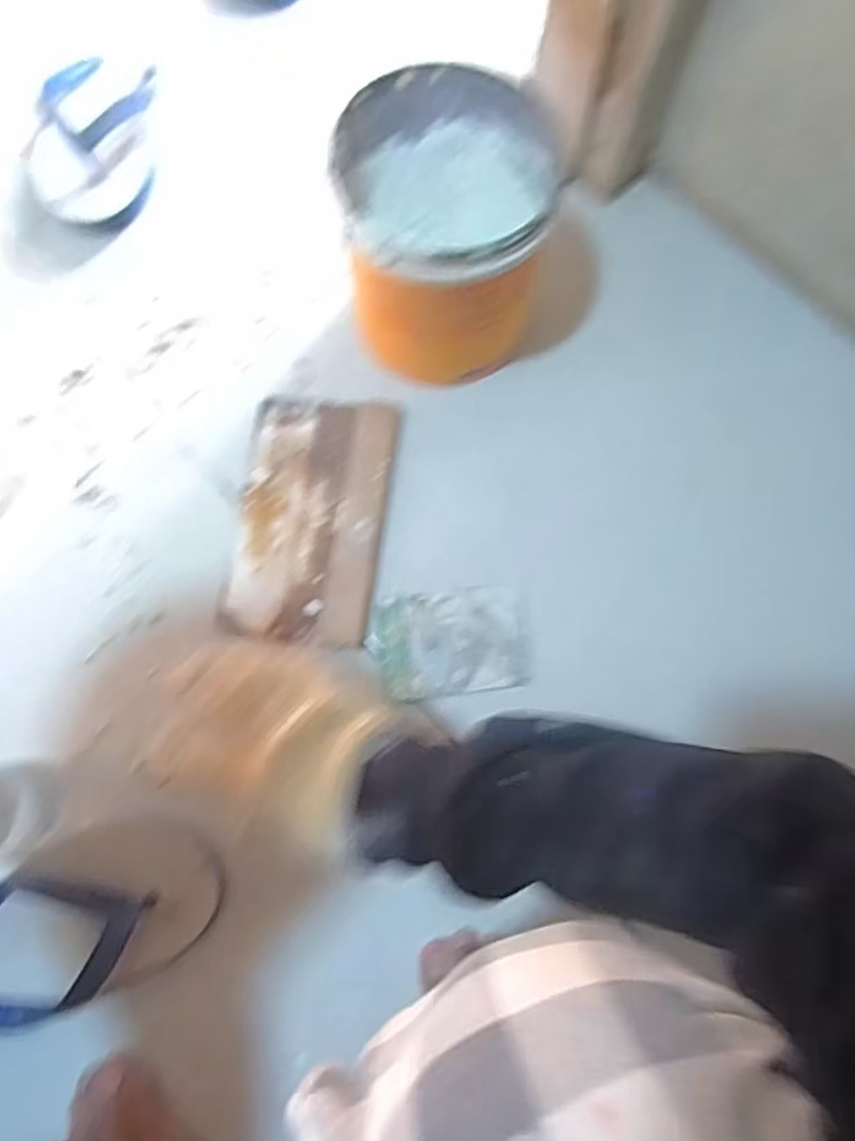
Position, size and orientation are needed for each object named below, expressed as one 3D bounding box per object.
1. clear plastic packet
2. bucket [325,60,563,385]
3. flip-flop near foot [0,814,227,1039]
[{"bbox_3d":[0.018,0.055,0.517,0.117,0.013,0.079,-8,75,-1],"label":"clear plastic packet"},{"bbox_3d":[0.013,-0.254,0.516,0.153,0.160,0.142,0,75,1],"label":"bucket"},{"bbox_3d":[-0.274,0.254,0.453,0.268,0.044,0.105,-25,76,-6],"label":"flip-flop near foot"}]

